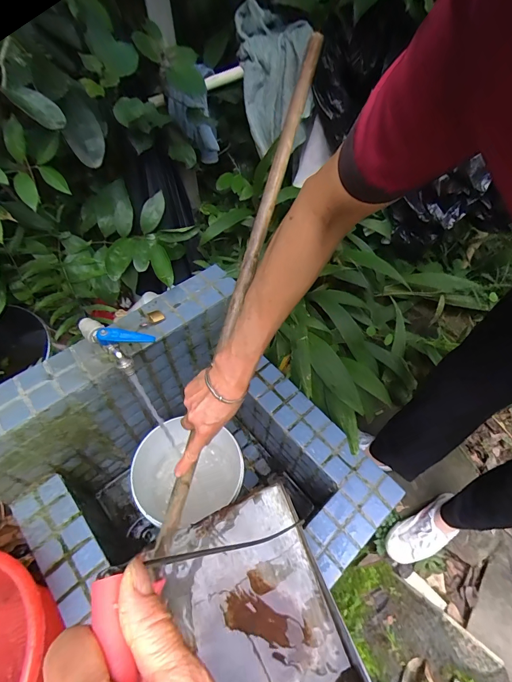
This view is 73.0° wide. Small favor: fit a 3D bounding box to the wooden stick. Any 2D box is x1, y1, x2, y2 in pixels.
[{"bbox_3d":[-0.017,-0.073,0.480,0.022,0.027,0.748,17,88,11],"label":"wooden stick"}]

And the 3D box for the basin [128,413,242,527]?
[{"bbox_3d":[-0.180,0.330,0.906,0.277,0.079,0.273,2,73,-6],"label":"basin"}]

